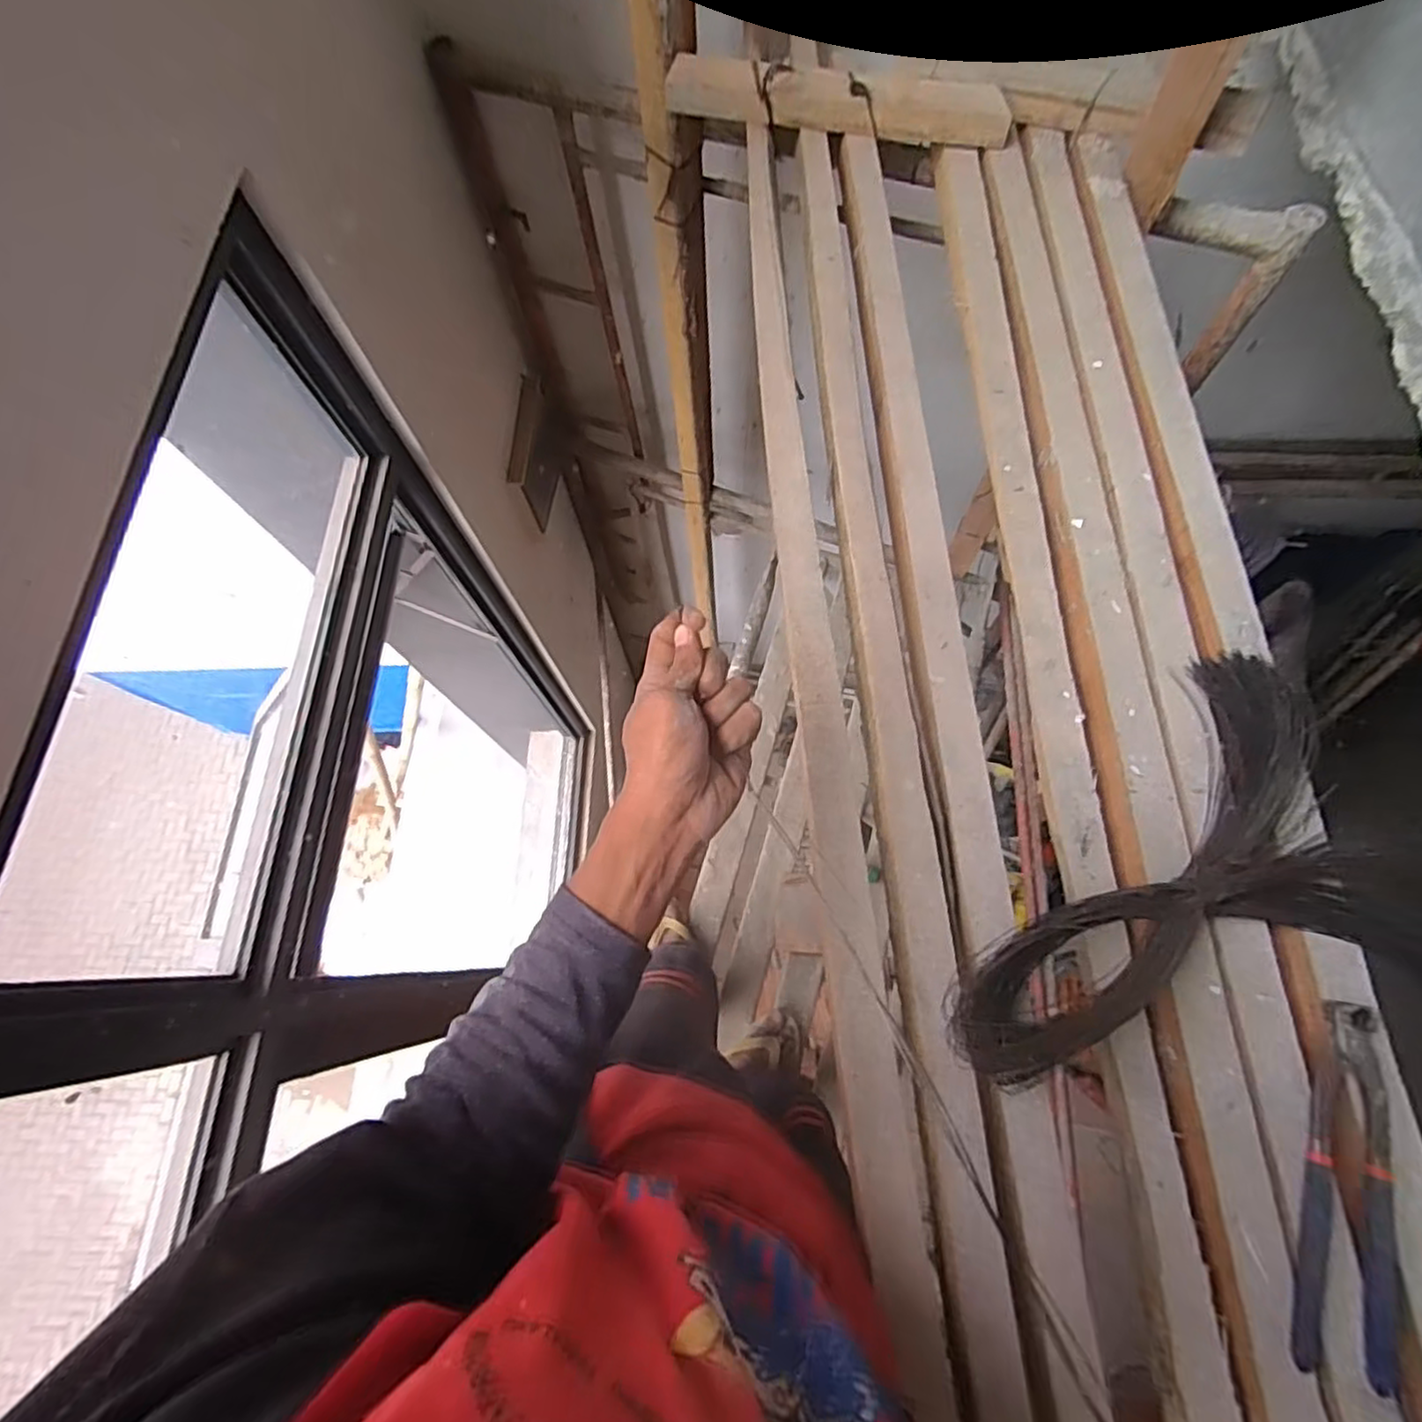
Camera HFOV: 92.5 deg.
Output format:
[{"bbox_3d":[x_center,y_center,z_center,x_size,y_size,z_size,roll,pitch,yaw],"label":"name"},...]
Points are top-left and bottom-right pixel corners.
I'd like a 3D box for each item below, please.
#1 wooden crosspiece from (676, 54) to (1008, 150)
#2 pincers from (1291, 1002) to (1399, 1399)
[{"bbox_3d":[0.144,-0.733,0.823,0.418,0.051,0.045,14,72,7],"label":"wooden crosspiece"},{"bbox_3d":[0.420,0.313,0.455,0.054,0.032,0.221,11,71,6],"label":"pincers"}]

